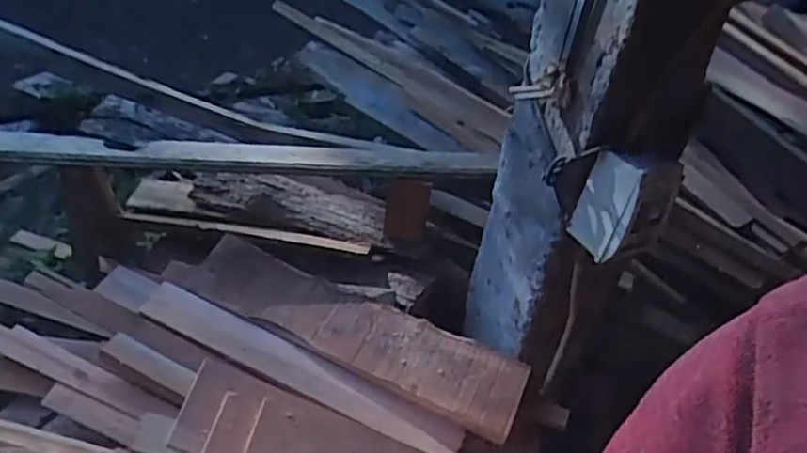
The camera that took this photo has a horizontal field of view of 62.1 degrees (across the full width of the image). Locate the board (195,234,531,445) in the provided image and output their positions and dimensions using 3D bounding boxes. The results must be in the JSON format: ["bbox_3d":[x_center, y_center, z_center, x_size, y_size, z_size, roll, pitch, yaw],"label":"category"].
[{"bbox_3d":[-0.065,0.141,0.975,0.497,0.023,0.121,24,48,13],"label":"board"}]

